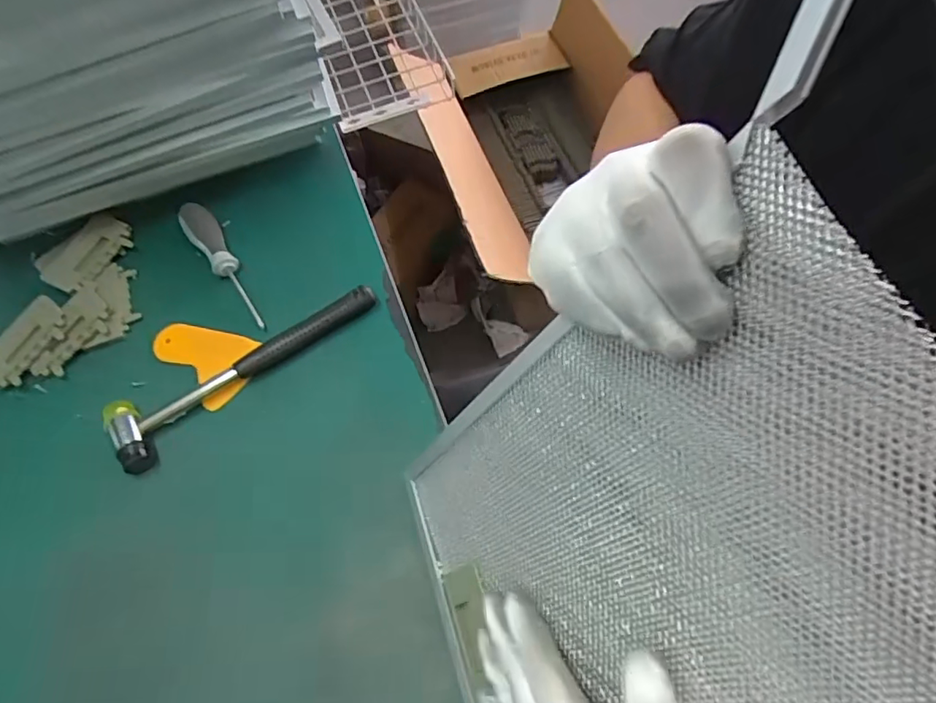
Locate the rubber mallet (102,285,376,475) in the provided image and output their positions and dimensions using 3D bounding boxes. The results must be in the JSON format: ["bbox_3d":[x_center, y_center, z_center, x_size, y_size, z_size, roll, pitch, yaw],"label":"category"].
[{"bbox_3d":[-0.194,0.008,0.497,0.241,0.022,0.056,-37,68,-14],"label":"rubber mallet"}]

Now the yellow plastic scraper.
[{"bbox_3d":[-0.230,0.000,0.513,0.104,0.011,0.067,37,71,22],"label":"yellow plastic scraper"}]

